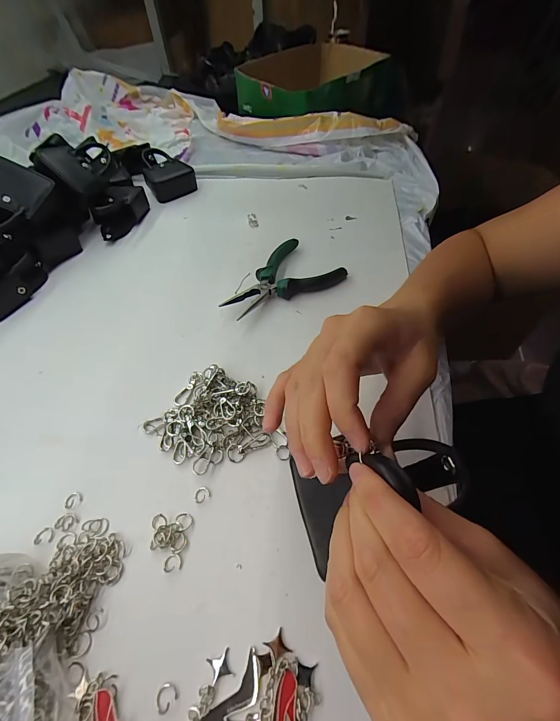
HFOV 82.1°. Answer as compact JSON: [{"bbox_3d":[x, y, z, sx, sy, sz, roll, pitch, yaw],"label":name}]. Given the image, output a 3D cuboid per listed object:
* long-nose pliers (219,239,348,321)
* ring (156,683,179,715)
[{"bbox_3d":[-0.002,-0.102,0.403,0.143,0.026,0.094,-30,57,-20],"label":"long-nose pliers"},{"bbox_3d":[-0.067,0.197,0.188,0.011,0.004,0.012,-1,52,1],"label":"ring"}]

